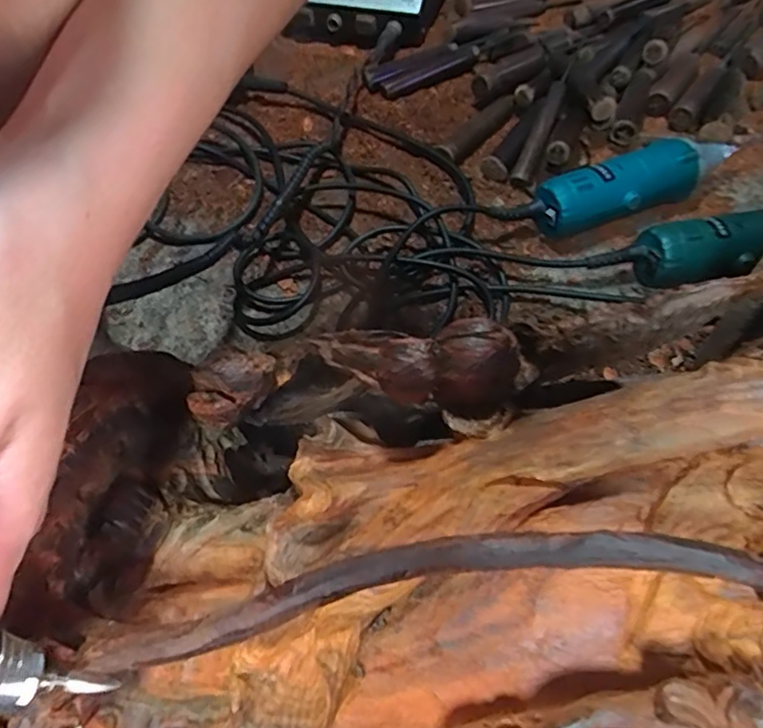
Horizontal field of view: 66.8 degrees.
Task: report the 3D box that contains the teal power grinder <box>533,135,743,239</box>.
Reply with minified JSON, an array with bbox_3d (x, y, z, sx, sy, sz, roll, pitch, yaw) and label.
[{"bbox_3d":[0.233,-0.165,0.524,0.197,0.050,0.066,-27,59,-14],"label":"teal power grinder"}]

